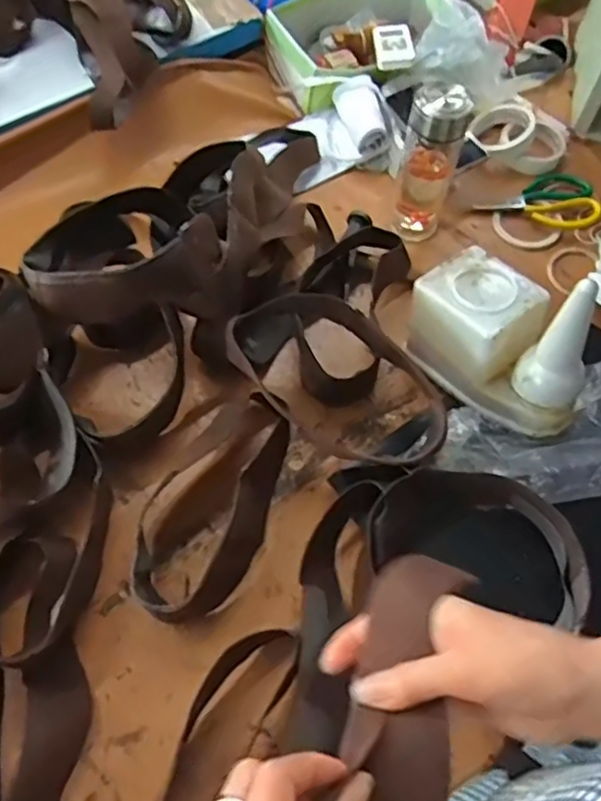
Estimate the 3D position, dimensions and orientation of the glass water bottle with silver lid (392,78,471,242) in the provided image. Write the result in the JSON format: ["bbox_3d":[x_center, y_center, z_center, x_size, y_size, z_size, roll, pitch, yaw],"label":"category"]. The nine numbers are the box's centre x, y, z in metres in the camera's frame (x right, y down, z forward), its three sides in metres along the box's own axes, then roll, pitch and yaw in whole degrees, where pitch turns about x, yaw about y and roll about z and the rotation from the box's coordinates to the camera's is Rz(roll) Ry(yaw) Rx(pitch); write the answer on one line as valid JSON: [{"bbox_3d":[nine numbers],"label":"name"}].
[{"bbox_3d":[0.165,-0.310,0.810,0.070,0.196,0.073,17,62,6],"label":"glass water bottle with silver lid"}]

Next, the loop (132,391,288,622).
[{"bbox_3d":[-0.093,0.101,0.671,0.124,0.059,0.258,20,62,8],"label":"loop"}]

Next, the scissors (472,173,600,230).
[{"bbox_3d":[0.339,-0.281,0.913,0.170,0.026,0.100,-8,62,-8],"label":"scissors"}]

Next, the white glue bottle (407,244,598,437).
[{"bbox_3d":[0.222,-0.067,0.690,0.102,0.174,0.208,-37,69,-21],"label":"white glue bottle"}]

